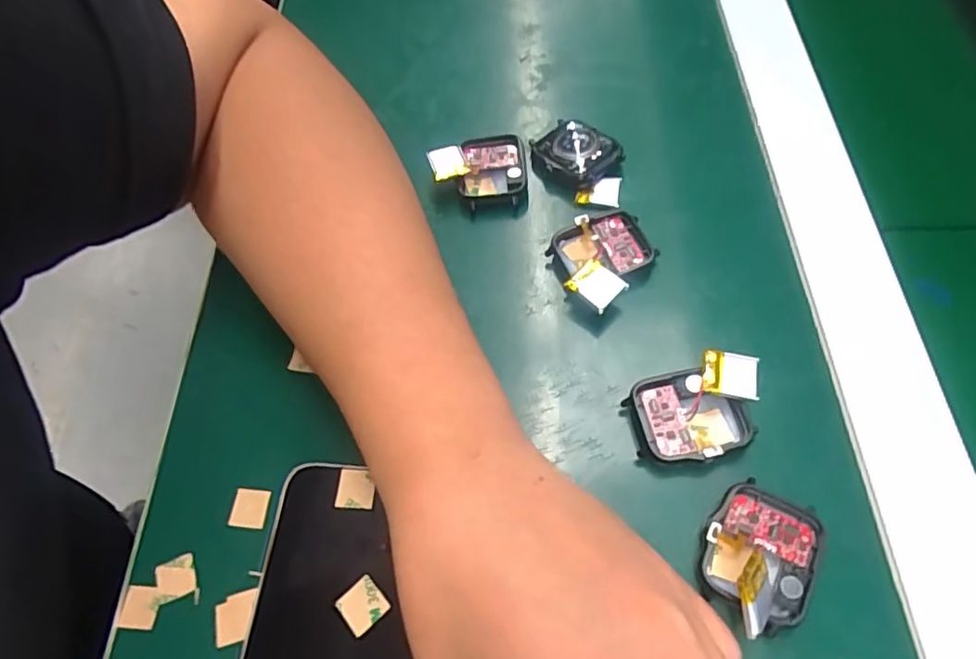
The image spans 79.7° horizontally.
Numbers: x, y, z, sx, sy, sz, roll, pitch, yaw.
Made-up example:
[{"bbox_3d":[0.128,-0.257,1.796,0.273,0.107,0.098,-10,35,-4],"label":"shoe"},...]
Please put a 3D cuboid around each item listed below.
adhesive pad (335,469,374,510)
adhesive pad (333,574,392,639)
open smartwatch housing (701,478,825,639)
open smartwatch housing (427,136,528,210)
[{"bbox_3d":[-0.054,0.064,0.237,0.015,0.004,0.016,-1,61,5],"label":"adhesive pad"},{"bbox_3d":[-0.046,0.102,0.215,0.016,0.004,0.015,-40,65,-15],"label":"adhesive pad"},{"bbox_3d":[0.099,0.083,0.215,0.038,0.011,0.048,27,67,19],"label":"open smartwatch housing"},{"bbox_3d":[-0.005,-0.085,0.315,0.051,0.017,0.041,-1,61,5],"label":"open smartwatch housing"}]

